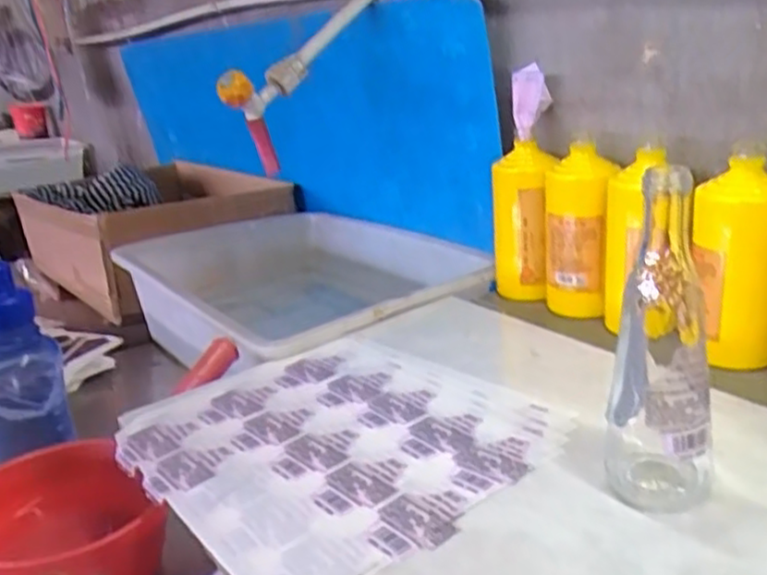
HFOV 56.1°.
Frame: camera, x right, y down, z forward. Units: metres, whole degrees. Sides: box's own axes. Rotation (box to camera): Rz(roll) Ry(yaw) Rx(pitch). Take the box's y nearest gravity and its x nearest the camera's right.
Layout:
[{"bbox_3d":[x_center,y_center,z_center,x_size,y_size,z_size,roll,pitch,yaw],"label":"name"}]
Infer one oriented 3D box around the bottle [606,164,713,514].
[{"bbox_3d":[0.173,0.035,0.449,0.061,0.210,0.055,1,23,23],"label":"bottle"}]

